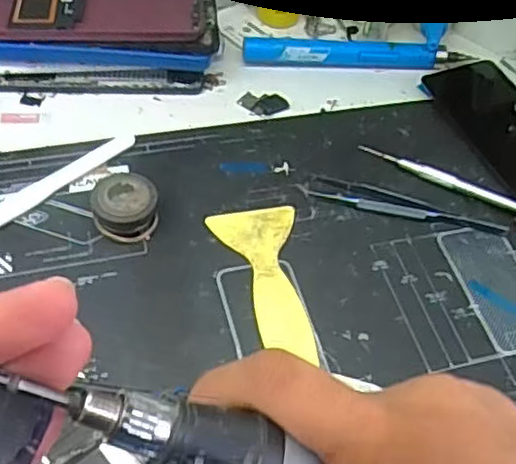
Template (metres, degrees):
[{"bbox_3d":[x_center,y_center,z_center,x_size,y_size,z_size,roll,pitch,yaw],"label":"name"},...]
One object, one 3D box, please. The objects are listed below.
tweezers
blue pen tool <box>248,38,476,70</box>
[{"bbox_3d":[0.096,-0.018,0.442,0.133,0.006,0.022,14,53,5],"label":"tweezers"},{"bbox_3d":[0.078,-0.140,0.529,0.176,0.018,0.022,0,53,-6],"label":"blue pen tool"}]

